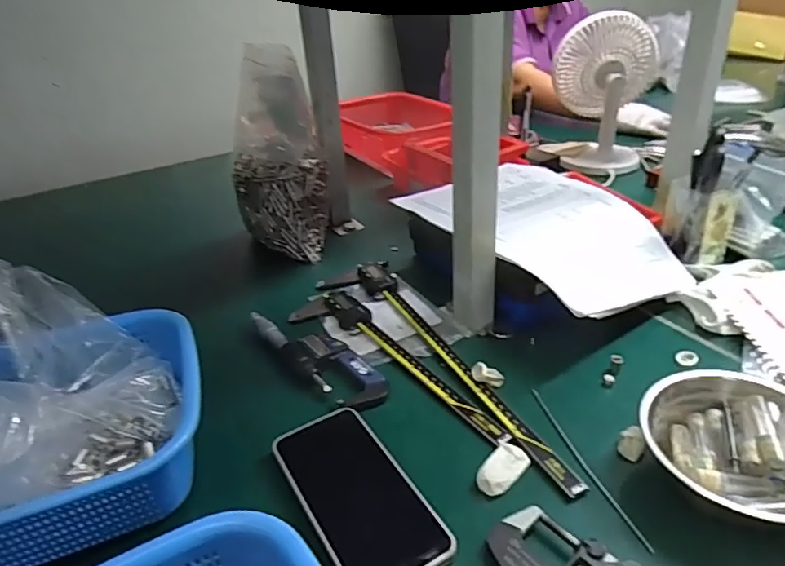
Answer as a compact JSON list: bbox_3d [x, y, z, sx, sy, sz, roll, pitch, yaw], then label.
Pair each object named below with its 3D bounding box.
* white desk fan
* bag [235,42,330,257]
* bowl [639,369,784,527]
[{"bbox_3d":[0.349,-0.312,0.930,0.158,0.233,0.110,6,32,17],"label":"white desk fan"},{"bbox_3d":[-0.146,-0.159,0.709,0.117,0.266,0.092,-10,9,-11],"label":"bag"},{"bbox_3d":[0.232,0.115,0.372,0.124,0.048,0.105,-1,31,7],"label":"bowl"}]

